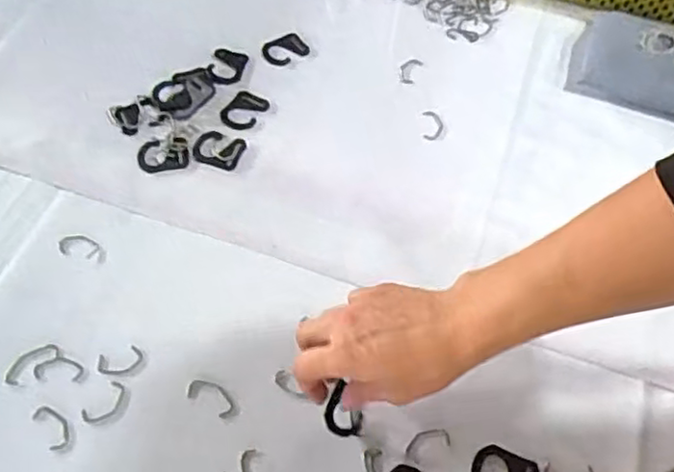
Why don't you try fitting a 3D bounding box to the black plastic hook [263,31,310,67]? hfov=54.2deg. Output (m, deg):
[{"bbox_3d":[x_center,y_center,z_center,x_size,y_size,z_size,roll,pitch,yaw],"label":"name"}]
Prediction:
[{"bbox_3d":[-0.053,-0.188,0.659,0.045,0.006,0.036,-30,64,-20],"label":"black plastic hook"}]

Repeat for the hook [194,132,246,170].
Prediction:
[{"bbox_3d":[-0.106,-0.078,0.587,0.044,0.004,0.038,17,59,7],"label":"hook"}]

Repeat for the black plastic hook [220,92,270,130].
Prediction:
[{"bbox_3d":[-0.087,-0.117,0.614,0.033,0.004,0.045,23,60,11],"label":"black plastic hook"}]

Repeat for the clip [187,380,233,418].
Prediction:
[{"bbox_3d":[-0.090,0.114,0.471,0.037,0.004,0.019,27,60,13],"label":"clip"}]

